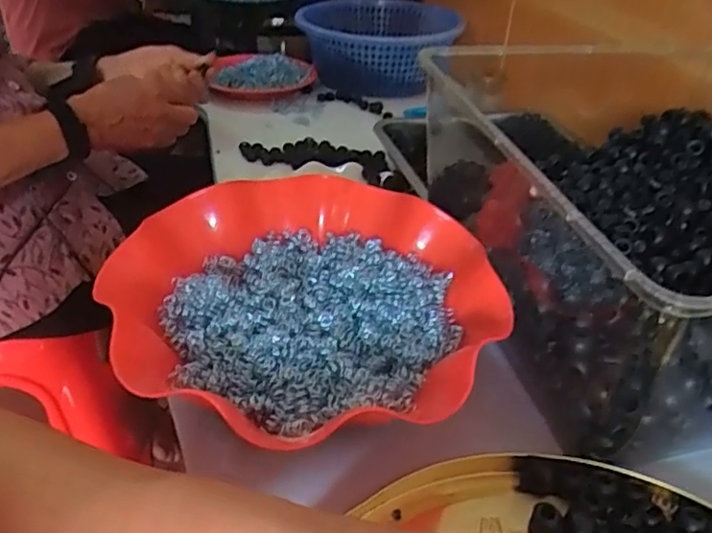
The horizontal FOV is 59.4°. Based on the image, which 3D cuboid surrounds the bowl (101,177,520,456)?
[{"bbox_3d":[-0.031,0.011,0.388,0.223,0.053,0.226,-3,35,-7],"label":"bowl"}]

